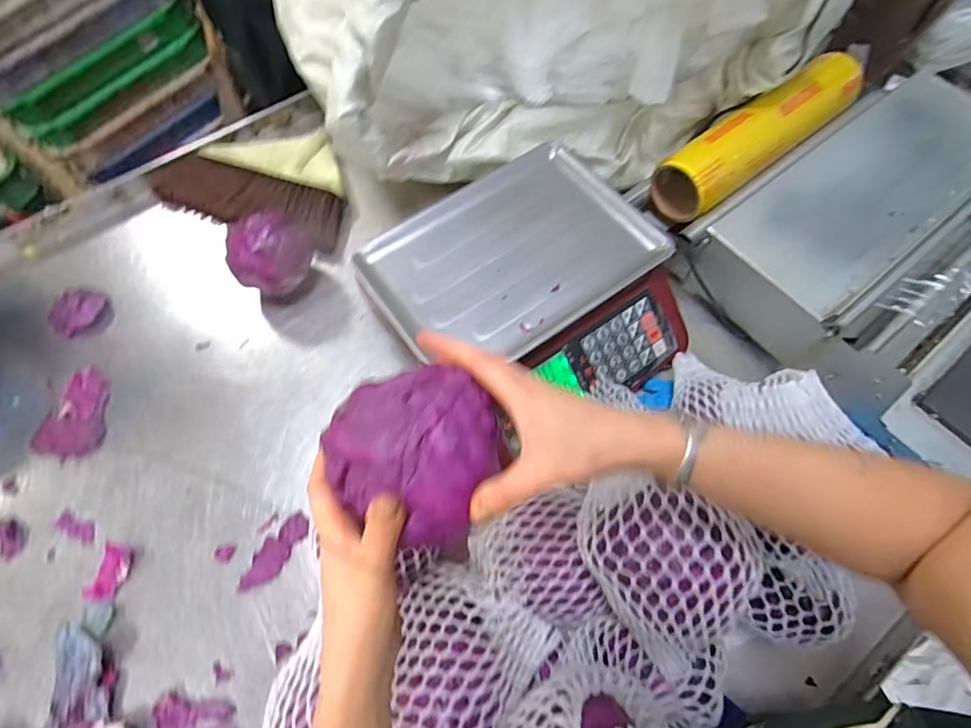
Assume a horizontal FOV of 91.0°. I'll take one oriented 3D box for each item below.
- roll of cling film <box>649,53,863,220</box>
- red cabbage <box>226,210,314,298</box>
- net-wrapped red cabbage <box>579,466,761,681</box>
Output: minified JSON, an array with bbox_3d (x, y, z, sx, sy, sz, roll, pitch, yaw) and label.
[{"bbox_3d":[0.408,-0.334,0.700,0.346,0.082,0.093,-33,69,-14],"label":"roll of cling film"},{"bbox_3d":[-0.298,-0.146,0.671,0.111,0.106,0.090,-20,67,-9],"label":"red cabbage"},{"bbox_3d":[0.142,0.173,0.415,0.140,0.108,0.116,34,70,15],"label":"net-wrapped red cabbage"}]

